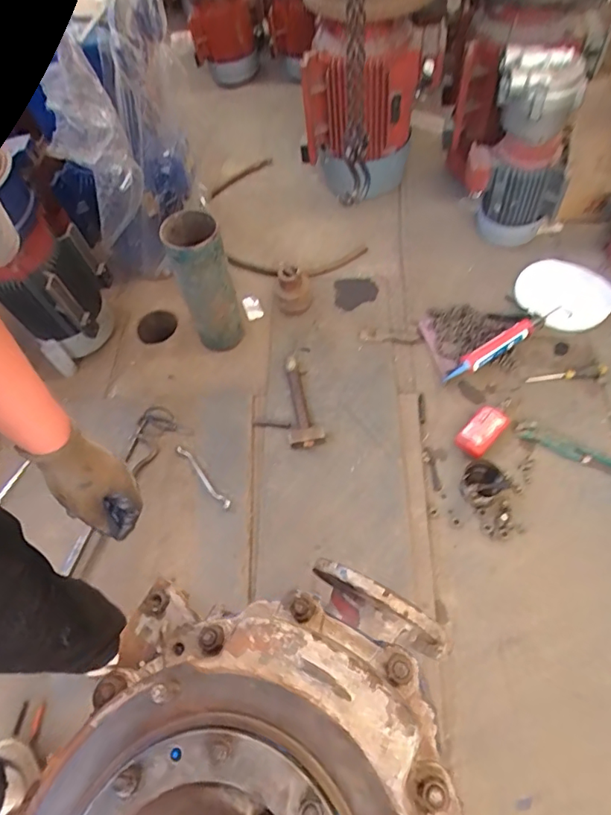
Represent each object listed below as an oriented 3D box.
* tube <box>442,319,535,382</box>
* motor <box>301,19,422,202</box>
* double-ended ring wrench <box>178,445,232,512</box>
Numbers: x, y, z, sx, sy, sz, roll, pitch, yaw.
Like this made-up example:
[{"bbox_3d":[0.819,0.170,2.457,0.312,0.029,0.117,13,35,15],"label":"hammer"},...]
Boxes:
[{"bbox_3d":[0.538,-0.170,1.450,0.328,0.048,0.053,-31,61,-12],"label":"tube"},{"bbox_3d":[0.164,-0.931,1.631,0.364,0.527,0.315,5,60,9],"label":"motor"},{"bbox_3d":[-0.279,0.187,1.373,0.024,0.014,0.232,-39,63,-16],"label":"double-ended ring wrench"}]

